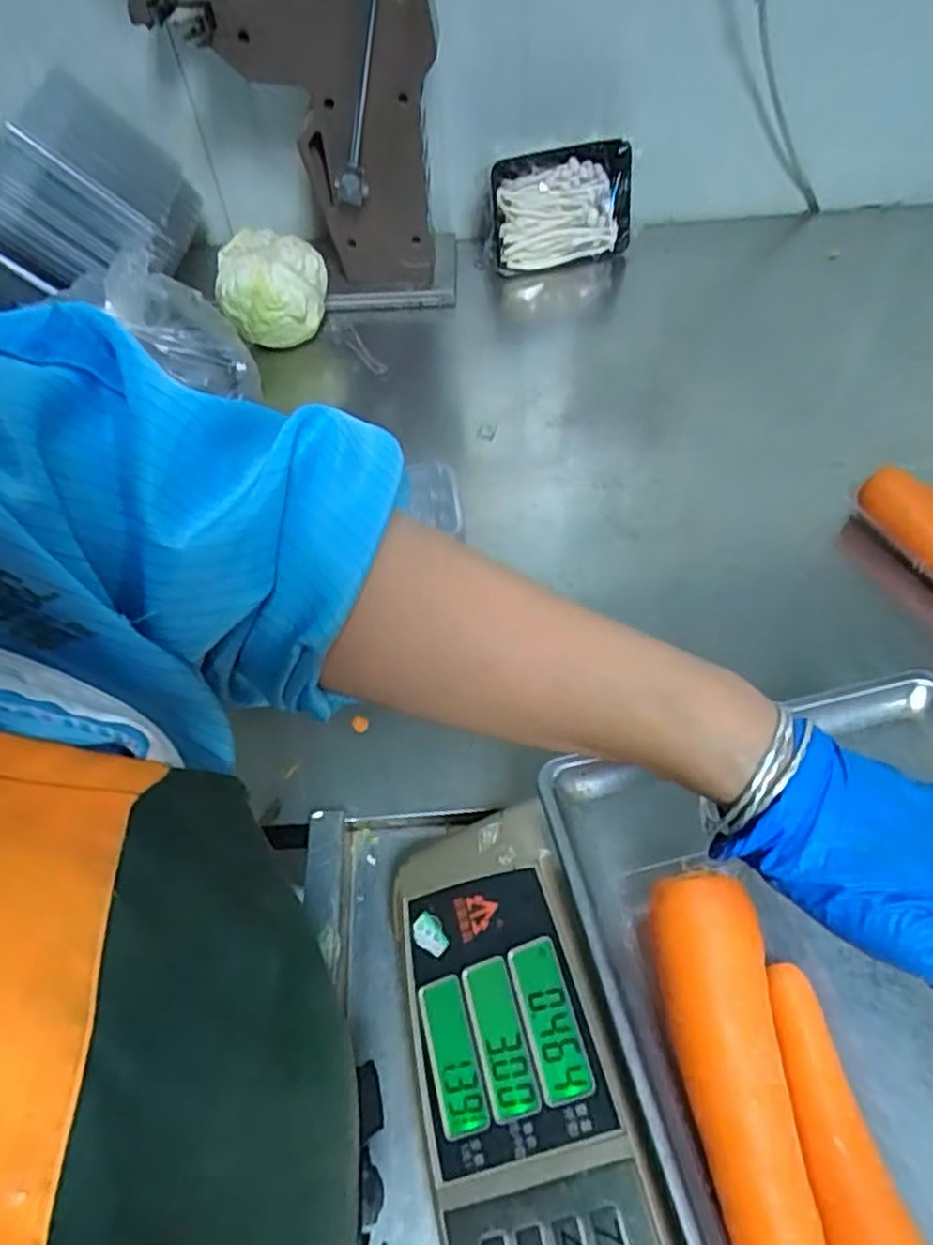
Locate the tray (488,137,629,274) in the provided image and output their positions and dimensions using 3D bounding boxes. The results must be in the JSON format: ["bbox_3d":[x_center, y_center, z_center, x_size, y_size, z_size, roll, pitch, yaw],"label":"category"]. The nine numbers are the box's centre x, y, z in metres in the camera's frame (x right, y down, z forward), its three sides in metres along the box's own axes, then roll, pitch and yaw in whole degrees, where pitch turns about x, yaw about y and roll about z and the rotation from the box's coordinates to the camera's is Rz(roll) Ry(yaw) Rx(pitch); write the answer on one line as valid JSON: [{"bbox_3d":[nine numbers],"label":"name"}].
[{"bbox_3d":[0.114,-0.497,0.885,0.165,0.125,0.048,-1,35,13],"label":"tray"}]

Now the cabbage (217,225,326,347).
[{"bbox_3d":[-0.213,-0.363,0.800,0.110,0.085,0.089,16,56,15],"label":"cabbage"}]

